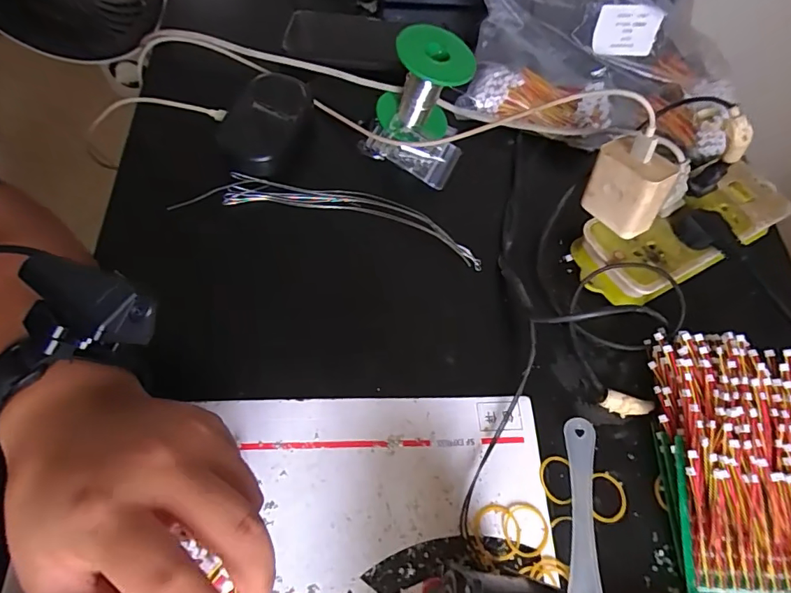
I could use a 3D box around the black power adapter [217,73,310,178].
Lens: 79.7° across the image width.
[{"bbox_3d":[-0.113,-0.149,0.414,0.057,0.035,0.102,20,64,3],"label":"black power adapter"}]

